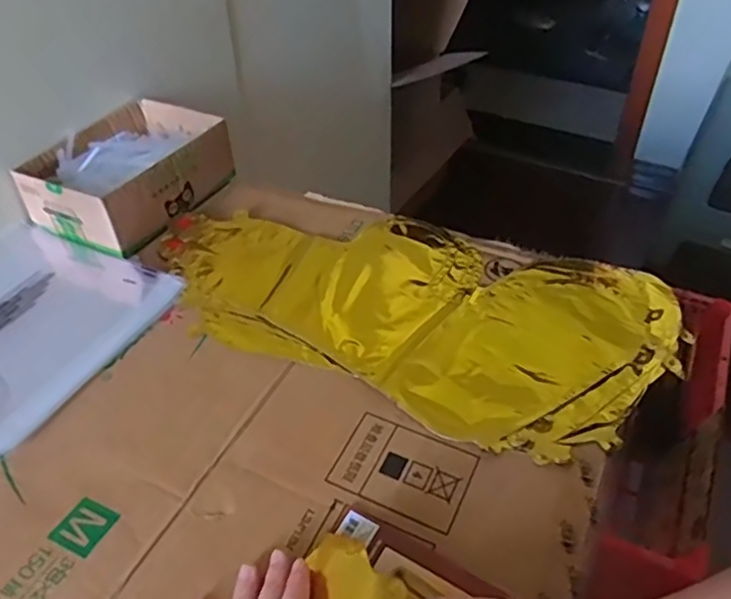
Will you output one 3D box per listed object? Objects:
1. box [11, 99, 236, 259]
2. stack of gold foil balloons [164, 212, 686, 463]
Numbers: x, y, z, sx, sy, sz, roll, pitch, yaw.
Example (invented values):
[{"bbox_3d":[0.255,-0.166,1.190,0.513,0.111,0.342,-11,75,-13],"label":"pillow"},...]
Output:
[{"bbox_3d":[-0.249,-0.138,0.697,0.139,0.064,0.192,22,47,23],"label":"box"},{"bbox_3d":[0.031,0.002,0.565,0.441,0.012,0.225,14,44,16],"label":"stack of gold foil balloons"}]

